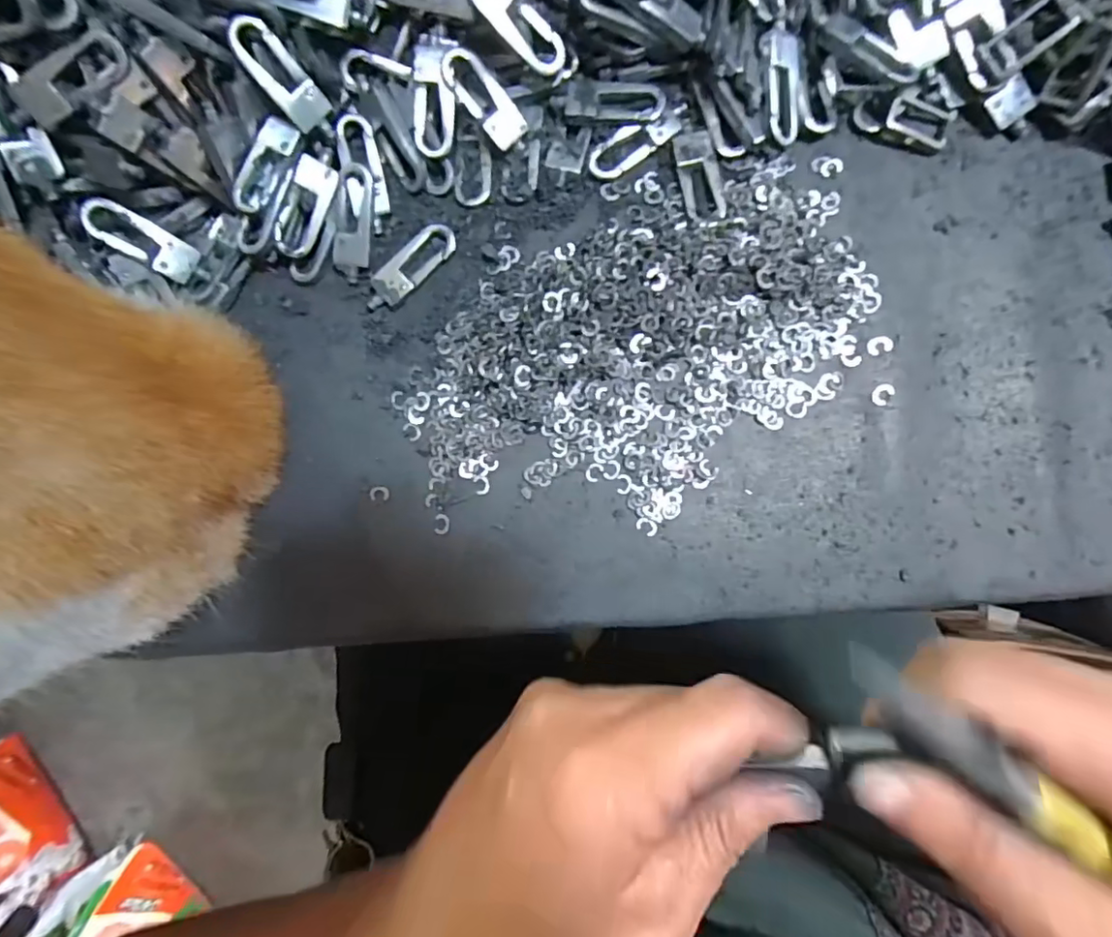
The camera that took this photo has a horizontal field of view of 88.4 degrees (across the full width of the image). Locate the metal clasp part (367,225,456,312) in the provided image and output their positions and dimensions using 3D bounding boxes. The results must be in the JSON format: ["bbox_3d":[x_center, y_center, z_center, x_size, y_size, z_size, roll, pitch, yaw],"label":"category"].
[{"bbox_3d":[-0.060,-0.082,0.234,0.045,0.005,0.016,-41,85,2],"label":"metal clasp part"}]

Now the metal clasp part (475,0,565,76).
[{"bbox_3d":[-0.012,-0.165,0.213,0.038,0.005,0.016,40,95,-17],"label":"metal clasp part"}]

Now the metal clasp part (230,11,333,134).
[{"bbox_3d":[-0.103,-0.147,0.213,0.015,0.005,0.038,-39,116,5],"label":"metal clasp part"}]

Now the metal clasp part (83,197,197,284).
[{"bbox_3d":[-0.163,-0.089,0.224,0.039,0.009,0.017,36,96,-35],"label":"metal clasp part"}]

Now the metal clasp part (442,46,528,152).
[{"bbox_3d":[-0.028,-0.144,0.223,0.014,0.006,0.039,-42,106,5],"label":"metal clasp part"}]

